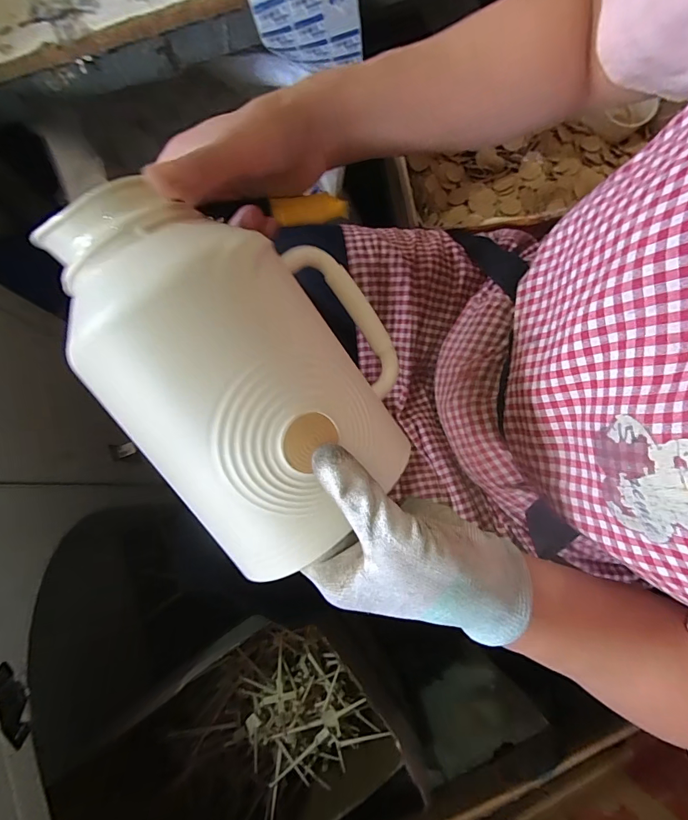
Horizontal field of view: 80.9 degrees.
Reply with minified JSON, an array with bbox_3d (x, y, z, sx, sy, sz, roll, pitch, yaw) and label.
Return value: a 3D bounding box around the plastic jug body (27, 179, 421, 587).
[{"bbox_3d":[-0.053,-0.033,0.246,0.167,0.112,0.217,-35,104,-15],"label":"plastic jug body"}]

